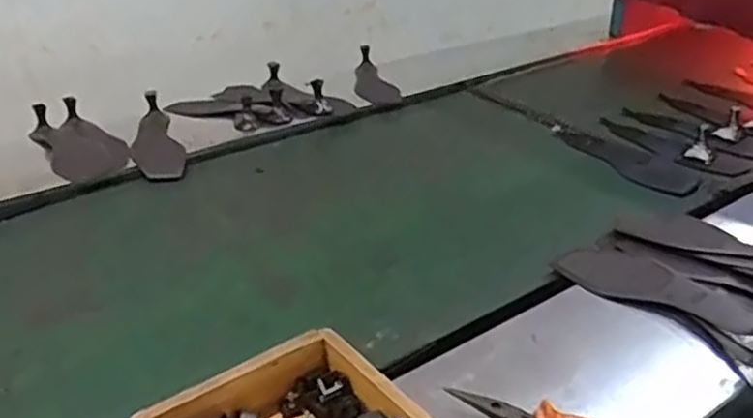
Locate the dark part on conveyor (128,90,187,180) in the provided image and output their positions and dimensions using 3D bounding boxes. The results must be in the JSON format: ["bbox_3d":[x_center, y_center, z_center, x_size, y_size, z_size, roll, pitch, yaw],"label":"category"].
[{"bbox_3d":[-0.352,-0.118,1.110,0.078,0.056,0.231,-10,30,-16],"label":"dark part on conveyor"}]

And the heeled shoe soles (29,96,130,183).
[{"bbox_3d":[-0.473,-0.114,1.103,0.113,0.047,0.238,-21,35,-32],"label":"heeled shoe soles"}]

